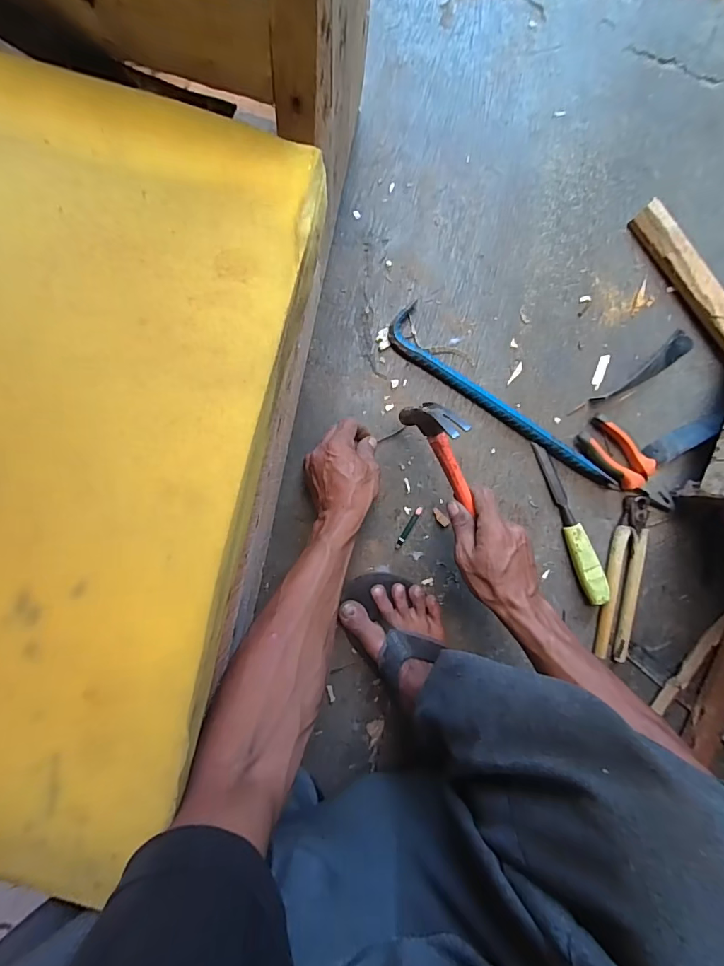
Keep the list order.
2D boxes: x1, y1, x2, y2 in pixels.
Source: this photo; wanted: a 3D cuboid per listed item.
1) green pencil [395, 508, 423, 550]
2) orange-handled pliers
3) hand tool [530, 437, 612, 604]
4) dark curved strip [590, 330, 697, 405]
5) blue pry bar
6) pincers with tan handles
[{"bbox_3d":[0.061,0.058,0.578,0.009,0.006,0.061,31,91,-6],"label":"green pencil"},{"bbox_3d":[0.356,-0.021,0.587,0.162,0.024,0.056,36,91,-6],"label":"orange-handled pliers"},{"bbox_3d":[0.278,0.053,0.587,0.028,0.024,0.223,-20,96,-3],"label":"hand tool"},{"bbox_3d":[0.373,-0.148,0.588,0.159,0.011,0.031,-36,93,-6],"label":"dark curved strip"},{"bbox_3d":[0.182,-0.094,0.569,0.357,0.022,0.052,39,91,-6],"label":"blue pry bar"},{"bbox_3d":[0.355,0.130,0.600,0.043,0.023,0.220,9,94,-5],"label":"pincers with tan handles"}]

